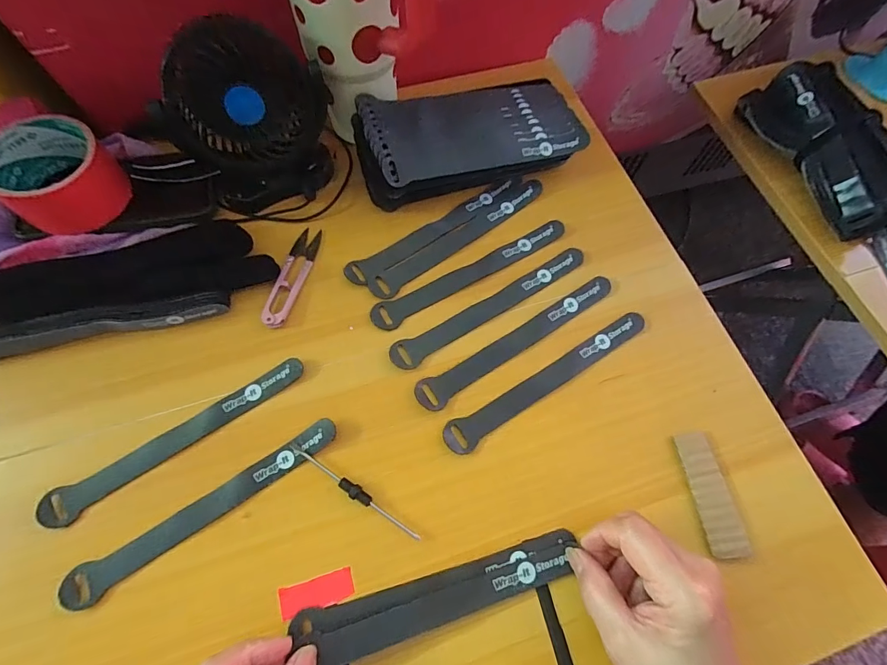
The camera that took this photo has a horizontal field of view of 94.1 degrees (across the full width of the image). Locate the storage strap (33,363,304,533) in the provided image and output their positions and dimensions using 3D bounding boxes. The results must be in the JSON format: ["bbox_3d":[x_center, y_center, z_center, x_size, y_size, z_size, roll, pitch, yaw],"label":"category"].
[{"bbox_3d":[-0.199,0.078,0.316,0.197,0.009,0.024,-33,73,-13],"label":"storage strap"}]

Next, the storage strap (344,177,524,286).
[{"bbox_3d":[-0.005,-0.098,0.387,0.190,0.005,0.023,-32,73,-13],"label":"storage strap"}]

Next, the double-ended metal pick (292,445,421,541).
[{"bbox_3d":[-0.065,0.113,0.297,0.115,0.005,0.009,32,71,10],"label":"double-ended metal pick"}]

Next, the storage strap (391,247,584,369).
[{"bbox_3d":[0.043,-0.024,0.361,0.195,0.006,0.023,-31,70,-13],"label":"storage strap"}]

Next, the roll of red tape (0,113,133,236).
[{"bbox_3d":[-0.323,-0.129,0.350,0.084,0.060,0.085,41,73,13],"label":"roll of red tape"}]

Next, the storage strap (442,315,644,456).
[{"bbox_3d":[0.088,0.038,0.336,0.195,0.007,0.024,-29,80,-12],"label":"storage strap"}]

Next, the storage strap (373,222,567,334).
[{"bbox_3d":[0.025,-0.056,0.375,0.196,0.005,0.025,-30,73,-12],"label":"storage strap"}]

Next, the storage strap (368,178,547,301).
[{"bbox_3d":[0.016,-0.090,0.388,0.194,0.007,0.024,-35,74,-14],"label":"storage strap"}]

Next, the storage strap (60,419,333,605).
[{"bbox_3d":[-0.167,0.122,0.293,0.198,0.010,0.023,-33,73,-13],"label":"storage strap"}]

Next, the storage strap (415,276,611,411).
[{"bbox_3d":[0.064,0.006,0.346,0.194,0.005,0.024,-30,73,-12],"label":"storage strap"}]

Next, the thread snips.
[{"bbox_3d":[-0.133,-0.051,0.363,0.022,0.009,0.101,12,69,3],"label":"thread snips"}]

